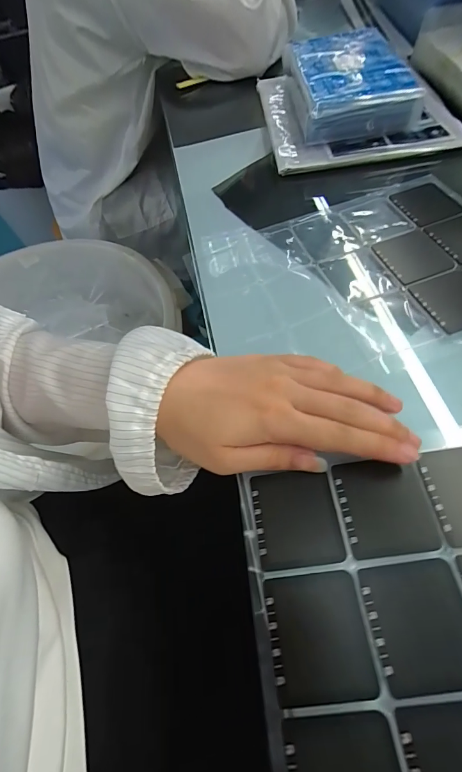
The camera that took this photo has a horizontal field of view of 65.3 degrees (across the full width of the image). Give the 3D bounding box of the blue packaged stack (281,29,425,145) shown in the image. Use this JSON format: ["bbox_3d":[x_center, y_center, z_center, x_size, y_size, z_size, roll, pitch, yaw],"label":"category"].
[{"bbox_3d":[0.138,-0.376,0.445,0.130,0.052,0.202,-7,57,3],"label":"blue packaged stack"}]

